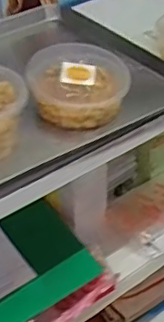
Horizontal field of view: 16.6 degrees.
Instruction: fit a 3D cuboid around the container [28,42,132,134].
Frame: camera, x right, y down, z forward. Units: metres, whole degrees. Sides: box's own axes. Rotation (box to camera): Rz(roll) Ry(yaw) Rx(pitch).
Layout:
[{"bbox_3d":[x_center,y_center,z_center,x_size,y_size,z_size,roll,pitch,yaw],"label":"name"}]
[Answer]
[{"bbox_3d":[-0.004,-0.085,0.655,0.112,0.058,0.105,-2,39,-2],"label":"container"}]

